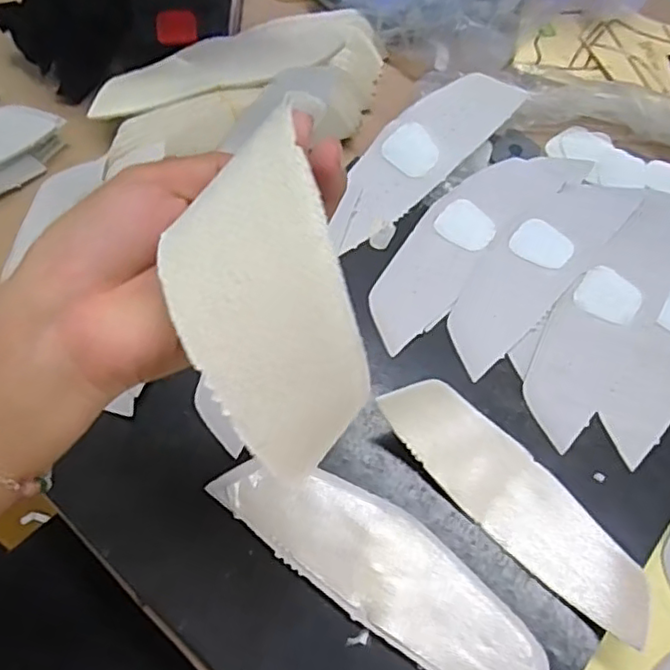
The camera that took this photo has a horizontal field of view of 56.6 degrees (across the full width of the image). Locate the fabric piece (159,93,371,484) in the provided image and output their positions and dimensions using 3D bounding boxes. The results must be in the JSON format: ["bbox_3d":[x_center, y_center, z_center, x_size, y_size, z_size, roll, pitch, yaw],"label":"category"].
[{"bbox_3d":[-0.020,-0.007,0.183,0.051,0.018,0.106,-10,102,4],"label":"fabric piece"}]

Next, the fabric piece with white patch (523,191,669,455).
[{"bbox_3d":[0.183,-0.026,0.403,0.054,0.011,0.211,33,71,12],"label":"fabric piece with white patch"}]

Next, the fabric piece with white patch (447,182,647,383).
[{"bbox_3d":[0.138,-0.053,0.420,0.055,0.021,0.190,41,72,16],"label":"fabric piece with white patch"}]

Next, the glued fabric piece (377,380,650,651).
[{"bbox_3d":[0.101,0.087,0.340,0.167,0.036,0.046,40,72,14],"label":"glued fabric piece"}]

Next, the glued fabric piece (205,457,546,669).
[{"bbox_3d":[0.028,0.127,0.334,0.200,0.007,0.056,35,73,14],"label":"glued fabric piece"}]

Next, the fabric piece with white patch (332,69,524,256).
[{"bbox_3d":[0.060,-0.131,0.445,0.054,0.012,0.182,44,79,6],"label":"fabric piece with white patch"}]

